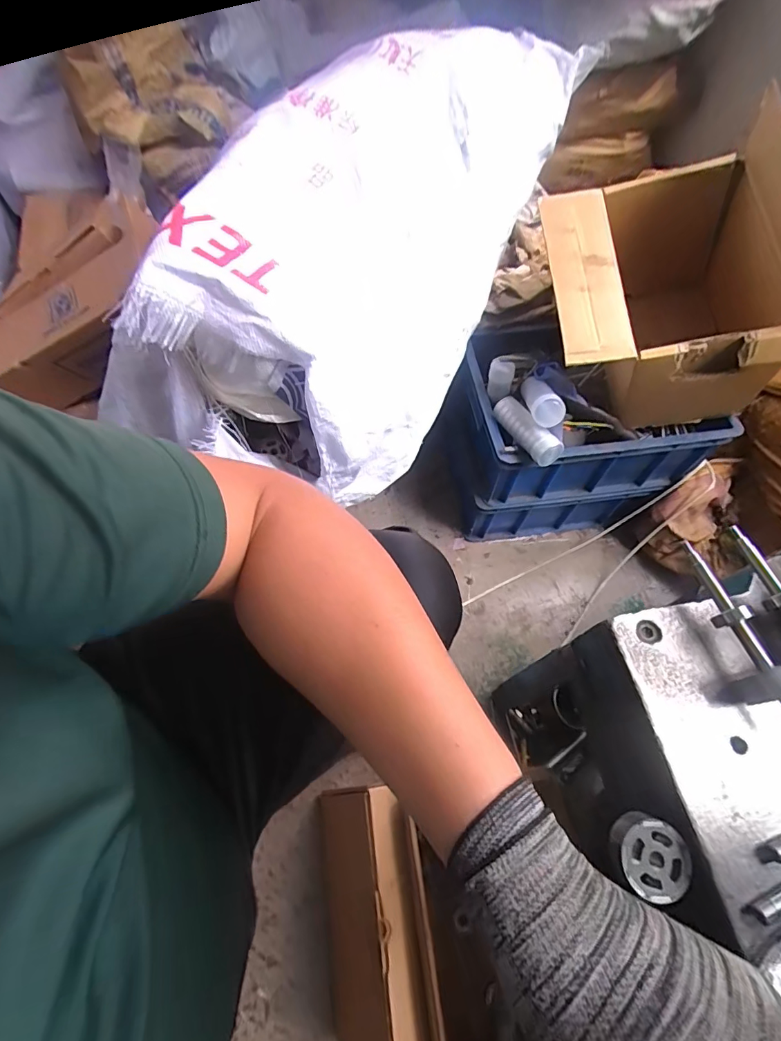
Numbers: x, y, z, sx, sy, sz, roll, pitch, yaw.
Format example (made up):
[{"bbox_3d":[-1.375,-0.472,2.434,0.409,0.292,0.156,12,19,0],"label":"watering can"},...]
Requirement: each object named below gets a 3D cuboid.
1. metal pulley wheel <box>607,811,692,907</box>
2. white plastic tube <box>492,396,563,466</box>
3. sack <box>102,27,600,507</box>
[{"bbox_3d":[0.195,0.251,0.339,0.055,0.016,0.050,25,64,11],"label":"metal pulley wheel"},{"bbox_3d":[0.202,-0.137,0.680,0.033,0.032,0.125,-30,66,-17],"label":"white plastic tube"},{"bbox_3d":[-0.030,-0.441,0.698,0.383,0.323,0.769,23,63,10],"label":"sack"}]

